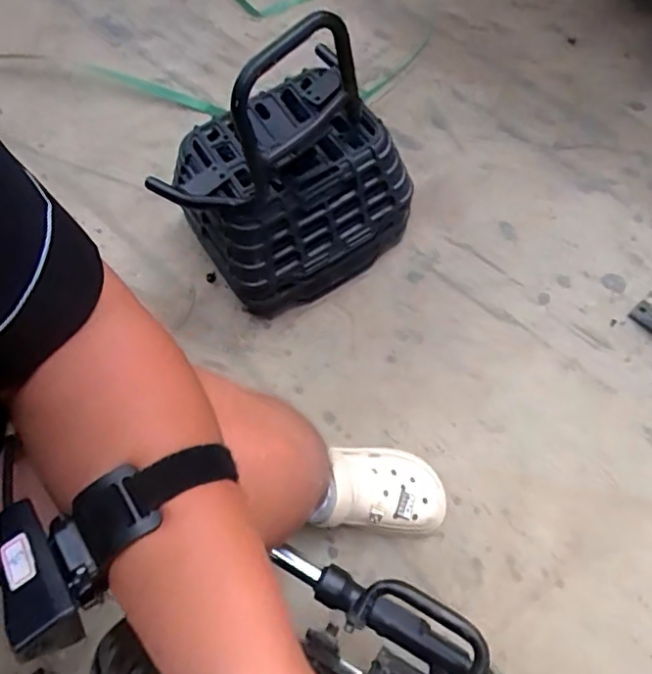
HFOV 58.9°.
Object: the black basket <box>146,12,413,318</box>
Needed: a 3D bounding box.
[{"bbox_3d":[-0.057,-0.236,0.801,0.306,0.383,0.241,-36,74,-10],"label":"black basket"}]

